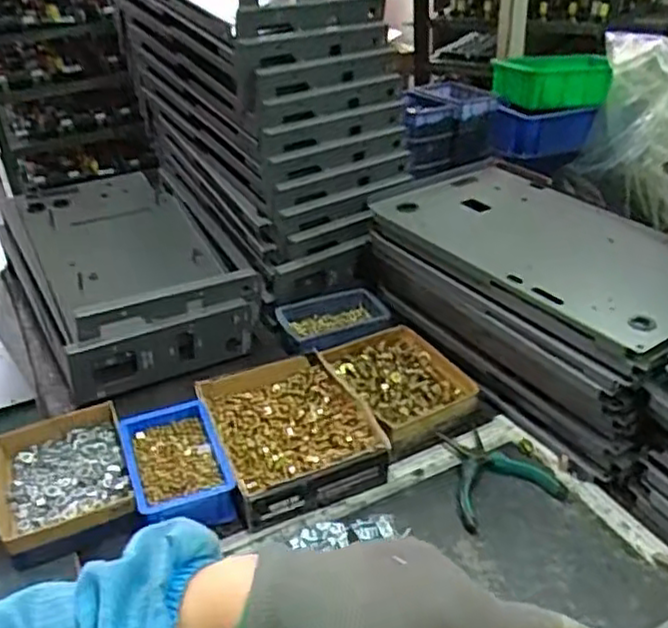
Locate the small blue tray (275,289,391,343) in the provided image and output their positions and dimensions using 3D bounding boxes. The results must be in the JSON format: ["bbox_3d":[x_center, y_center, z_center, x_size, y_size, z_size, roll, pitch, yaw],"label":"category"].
[{"bbox_3d":[-0.003,0.008,1.003,0.152,0.038,0.101,-15,35,-18],"label":"small blue tray"}]

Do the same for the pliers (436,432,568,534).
[{"bbox_3d":[0.168,0.174,0.789,0.134,0.024,0.139,-2,33,1],"label":"pliers"}]

